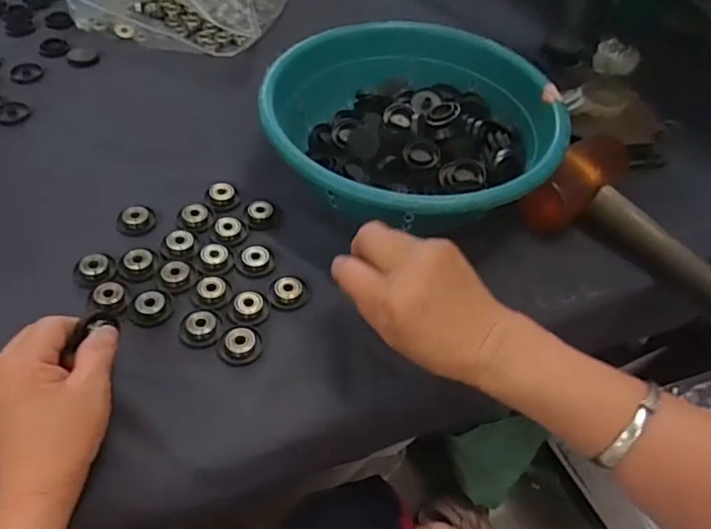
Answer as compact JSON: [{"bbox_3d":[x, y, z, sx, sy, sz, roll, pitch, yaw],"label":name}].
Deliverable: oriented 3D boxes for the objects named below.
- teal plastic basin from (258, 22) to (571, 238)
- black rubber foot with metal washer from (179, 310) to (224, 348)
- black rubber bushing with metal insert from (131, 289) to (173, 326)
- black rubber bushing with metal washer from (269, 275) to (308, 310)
[{"bbox_3d":[0.048,-0.110,0.544,0.252,0.096,0.248,3,49,-3],"label":"teal plastic basin"},{"bbox_3d":[-0.116,0.048,0.443,0.030,0.010,0.027,17,50,10],"label":"black rubber foot with metal washer"},{"bbox_3d":[-0.156,0.034,0.452,0.026,0.010,0.028,3,49,-3],"label":"black rubber bushing with metal insert"},{"bbox_3d":[-0.053,0.020,0.470,0.025,0.015,0.031,36,55,23],"label":"black rubber bushing with metal washer"}]

